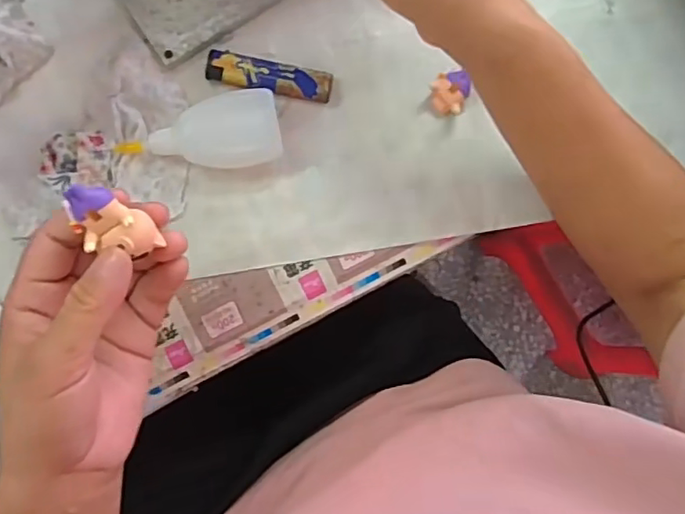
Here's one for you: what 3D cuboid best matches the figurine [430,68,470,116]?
[{"bbox_3d":[0.070,-0.107,0.392,0.023,0.014,0.026,-11,92,-5],"label":"figurine"}]

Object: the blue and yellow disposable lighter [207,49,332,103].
[{"bbox_3d":[-0.047,-0.115,0.384,0.079,0.011,0.020,11,90,-6],"label":"blue and yellow disposable lighter"}]

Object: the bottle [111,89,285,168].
[{"bbox_3d":[-0.087,-0.074,0.371,0.095,0.023,0.042,-13,92,-5],"label":"bottle"}]

